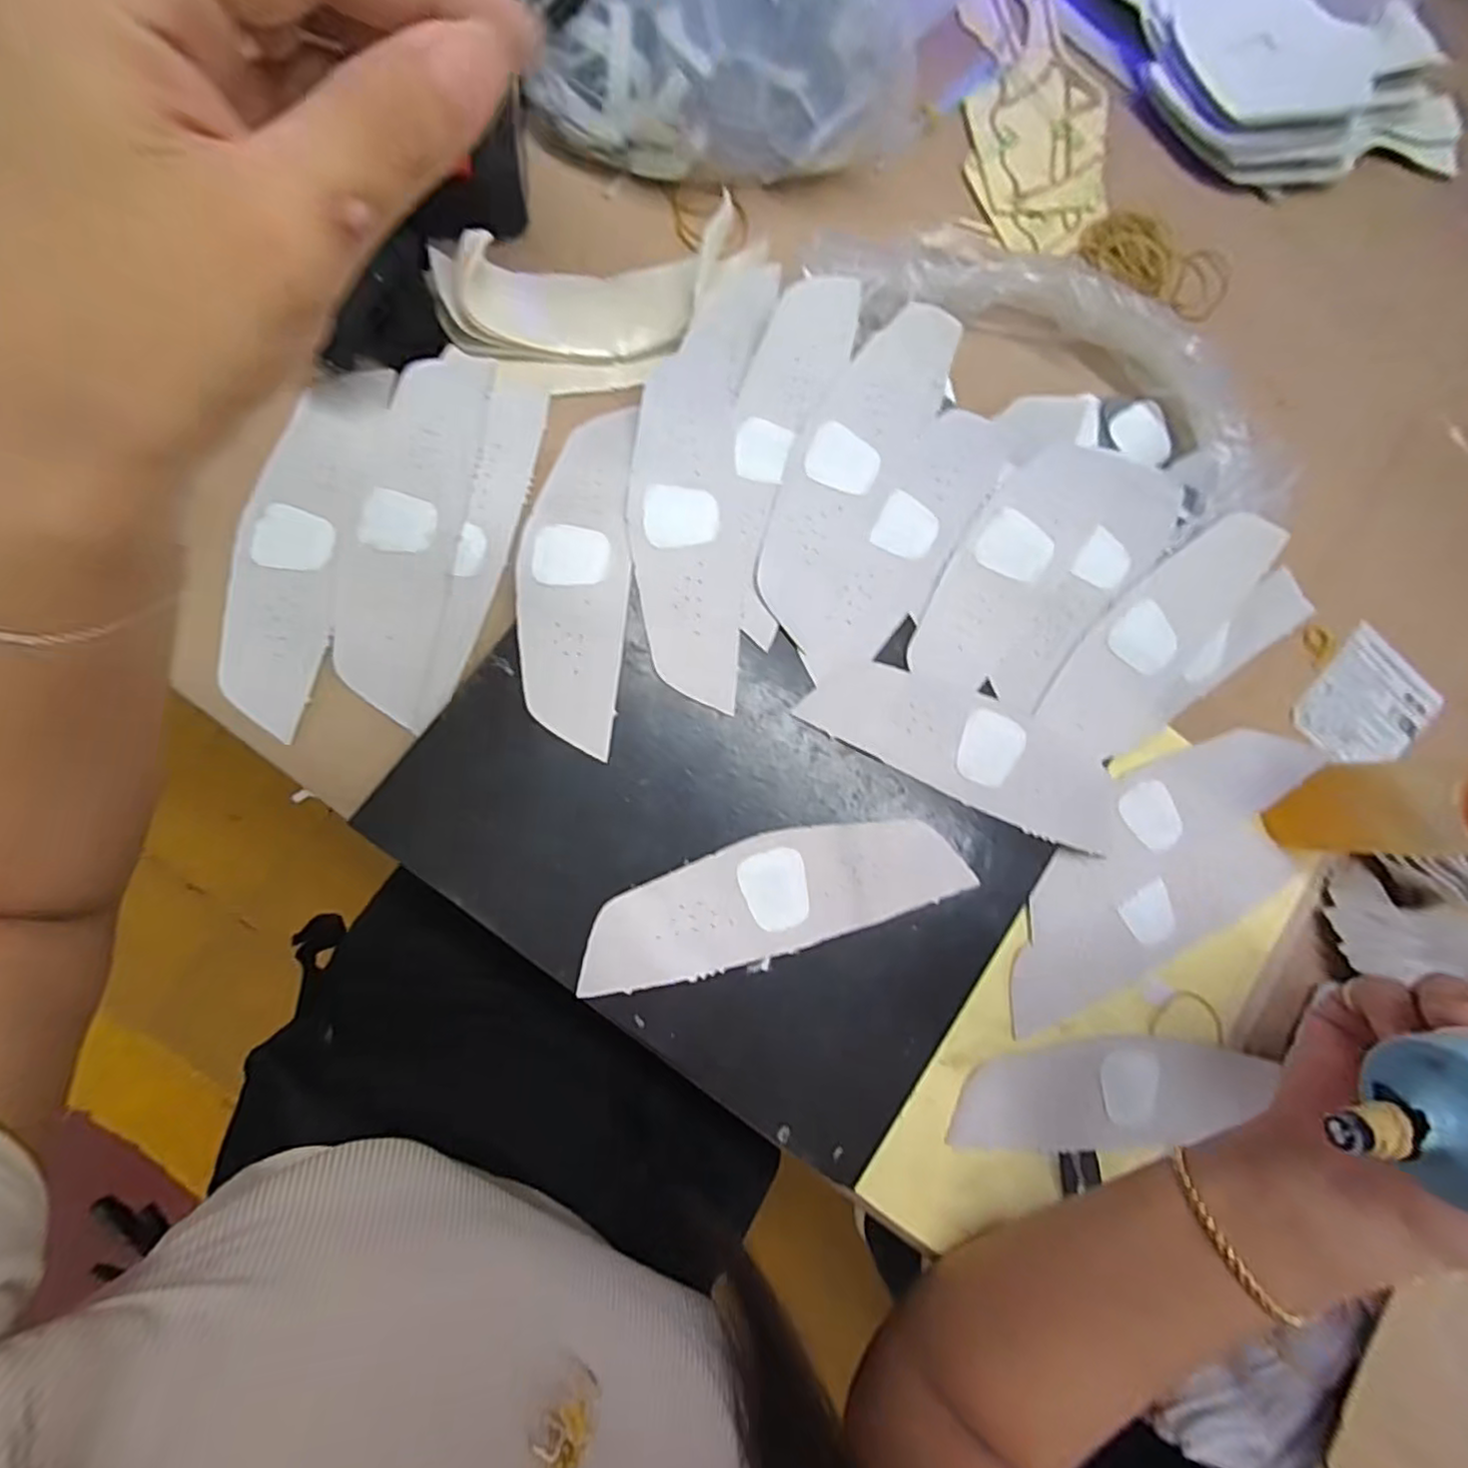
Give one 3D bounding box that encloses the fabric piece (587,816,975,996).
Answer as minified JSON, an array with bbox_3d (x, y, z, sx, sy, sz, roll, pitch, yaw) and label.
[{"bbox_3d":[0.021,0.080,0.343,0.192,0.006,0.056,-13,86,-9],"label":"fabric piece"}]

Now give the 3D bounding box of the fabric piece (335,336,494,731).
[{"bbox_3d":[-0.171,-0.109,0.361,0.052,0.004,0.198,10,83,-7],"label":"fabric piece"}]

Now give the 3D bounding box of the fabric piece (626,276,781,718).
[{"bbox_3d":[-0.020,-0.138,0.359,0.063,0.004,0.239,6,84,-7],"label":"fabric piece"}]

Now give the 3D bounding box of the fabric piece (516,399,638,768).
[{"bbox_3d":[-0.082,-0.082,0.359,0.054,0.024,0.180,3,84,-7],"label":"fabric piece"}]

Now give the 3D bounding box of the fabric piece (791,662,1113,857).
[{"bbox_3d":[0.130,0.008,0.364,0.183,0.004,0.057,25,82,-5],"label":"fabric piece"}]

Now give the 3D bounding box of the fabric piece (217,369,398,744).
[{"bbox_3d":[-0.227,-0.101,0.355,0.055,0.004,0.193,10,83,-7],"label":"fabric piece"}]

